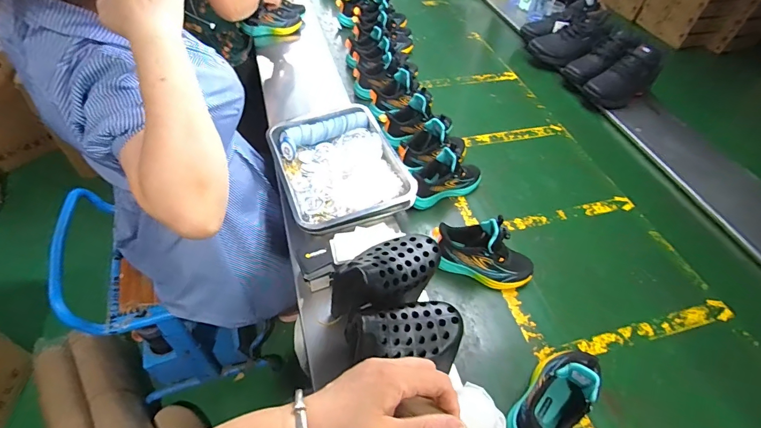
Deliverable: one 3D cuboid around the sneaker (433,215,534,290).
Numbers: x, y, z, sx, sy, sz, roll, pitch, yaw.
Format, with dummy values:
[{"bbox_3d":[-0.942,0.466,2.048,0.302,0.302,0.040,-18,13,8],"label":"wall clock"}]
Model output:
[{"bbox_3d":[0.207,0.075,0.765,0.200,0.131,0.080,14,54,4],"label":"sneaker"}]

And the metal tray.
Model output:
[{"bbox_3d":[-0.095,-0.113,0.878,0.262,0.056,0.348,-15,54,-16],"label":"metal tray"}]

